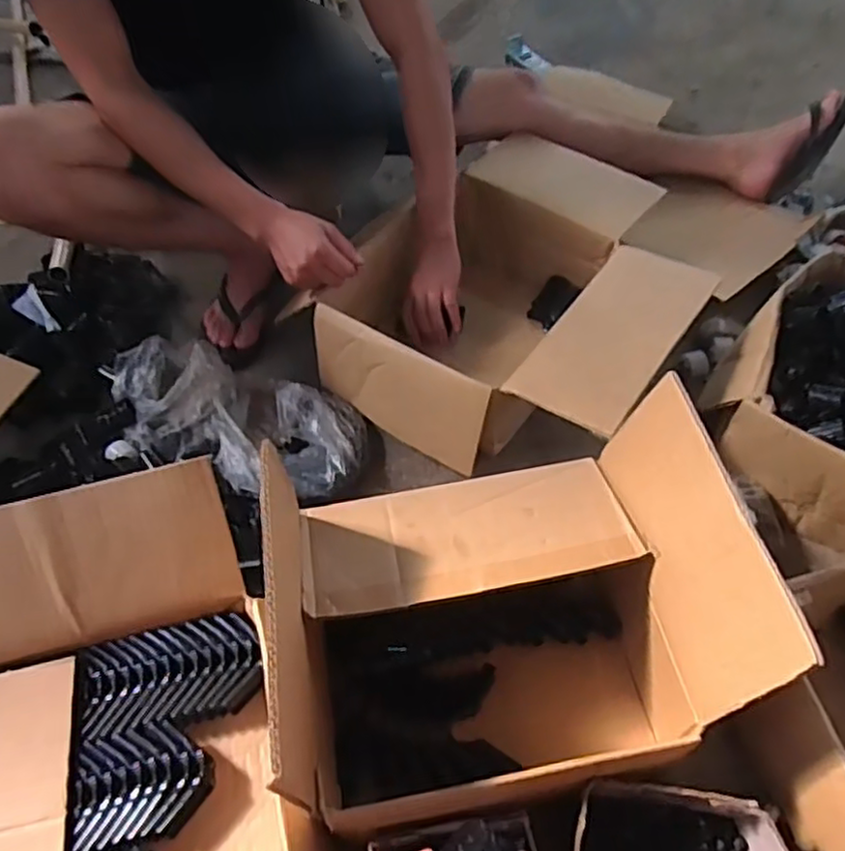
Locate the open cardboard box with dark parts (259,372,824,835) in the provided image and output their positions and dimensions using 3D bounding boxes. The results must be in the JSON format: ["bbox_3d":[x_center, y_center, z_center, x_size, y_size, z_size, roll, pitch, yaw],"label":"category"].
[{"bbox_3d":[0.072,0.166,0.611,0.359,0.262,0.269,-12,54,-4],"label":"open cardboard box with dark parts"}]

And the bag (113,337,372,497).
[{"bbox_3d":[-0.254,-0.012,0.890,0.380,0.110,0.175,18,57,16],"label":"bag"}]

